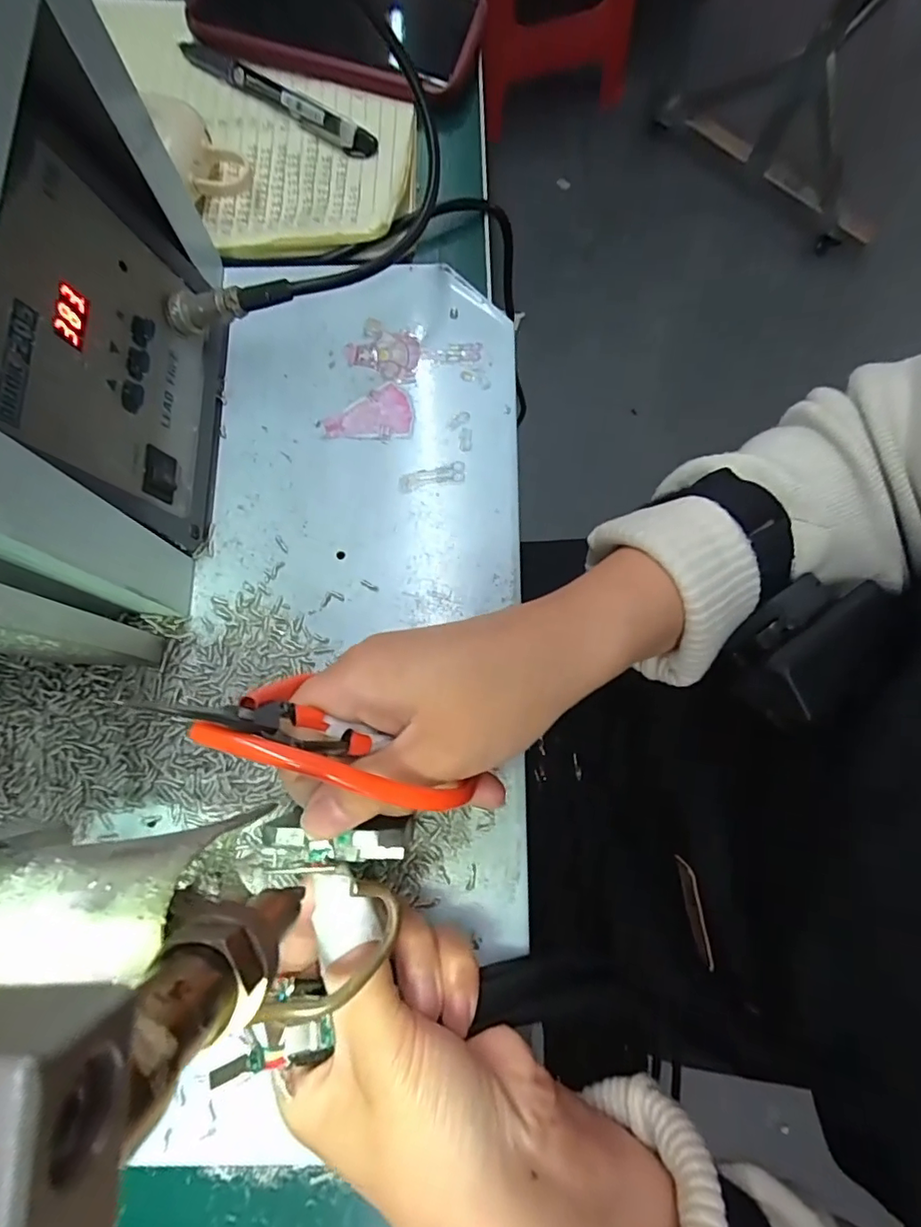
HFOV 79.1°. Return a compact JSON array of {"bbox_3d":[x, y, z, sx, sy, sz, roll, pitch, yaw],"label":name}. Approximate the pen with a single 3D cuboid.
[{"bbox_3d":[-0.106,-0.296,0.317,0.137,0.015,0.013,36,80,6],"label":"pen"}]

